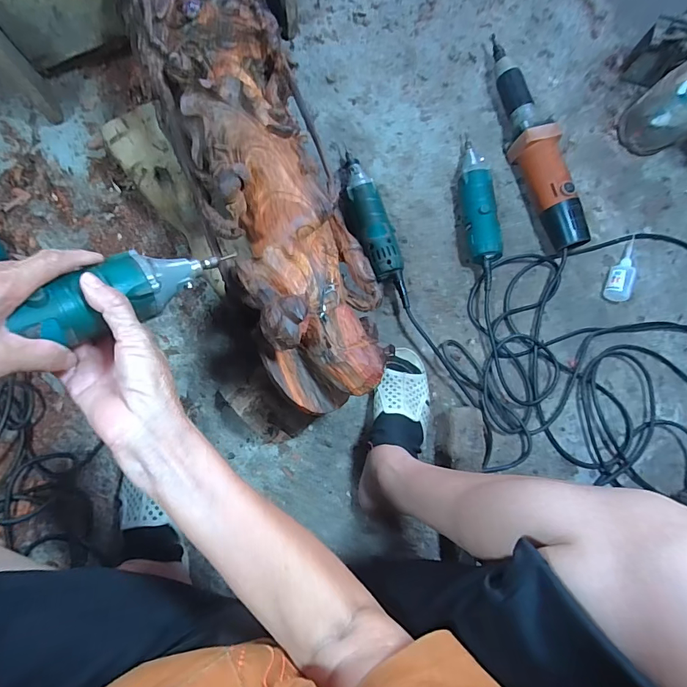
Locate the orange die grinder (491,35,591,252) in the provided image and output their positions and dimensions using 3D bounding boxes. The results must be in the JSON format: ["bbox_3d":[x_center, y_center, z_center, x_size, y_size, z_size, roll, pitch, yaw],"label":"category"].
[{"bbox_3d":[0.307,-0.341,0.667,0.056,0.075,0.394,-17,84,-7],"label":"orange die grinder"}]

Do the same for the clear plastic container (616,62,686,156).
[{"bbox_3d":[0.552,-0.395,0.675,0.098,0.111,0.098,-32,86,-8],"label":"clear plastic container"}]

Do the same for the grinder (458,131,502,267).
[{"bbox_3d":[0.213,-0.235,0.646,0.048,0.057,0.222,-2,82,-5],"label":"grinder"}]

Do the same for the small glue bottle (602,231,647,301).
[{"bbox_3d":[0.475,-0.132,0.669,0.034,0.032,0.137,29,81,0],"label":"small glue bottle"}]

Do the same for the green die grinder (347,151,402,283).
[{"bbox_3d":[0.041,-0.203,0.631,0.060,0.055,0.208,-17,85,-8],"label":"green die grinder"}]

